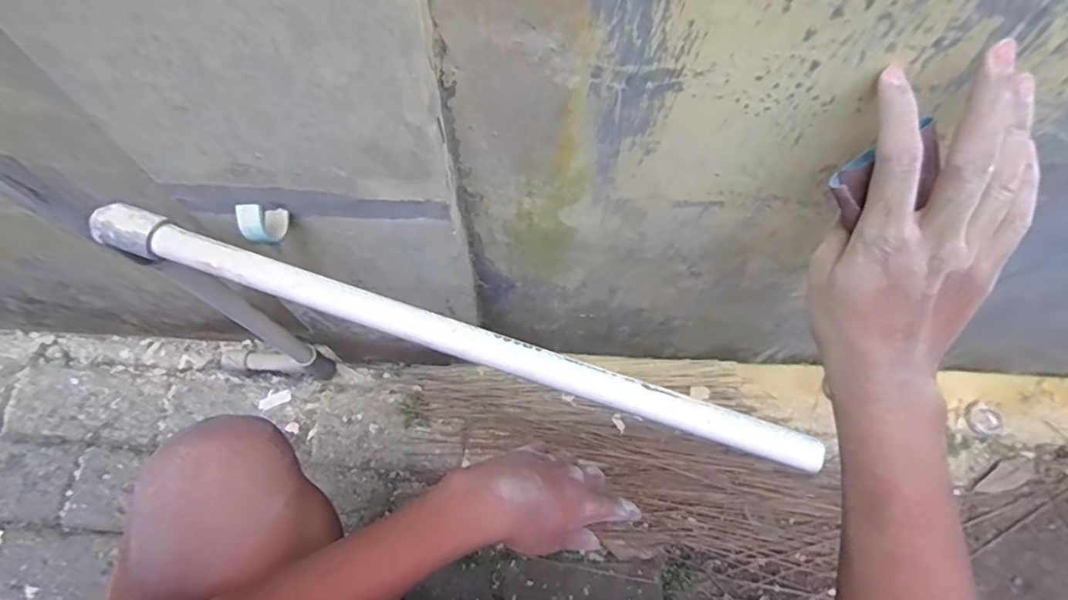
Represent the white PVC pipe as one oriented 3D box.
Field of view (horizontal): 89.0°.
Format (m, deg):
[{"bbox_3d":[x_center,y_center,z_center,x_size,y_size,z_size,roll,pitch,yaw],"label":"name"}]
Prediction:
[{"bbox_3d":[-0.052,0.023,0.335,0.463,0.027,0.026,18,68,5],"label":"white PVC pipe"}]

